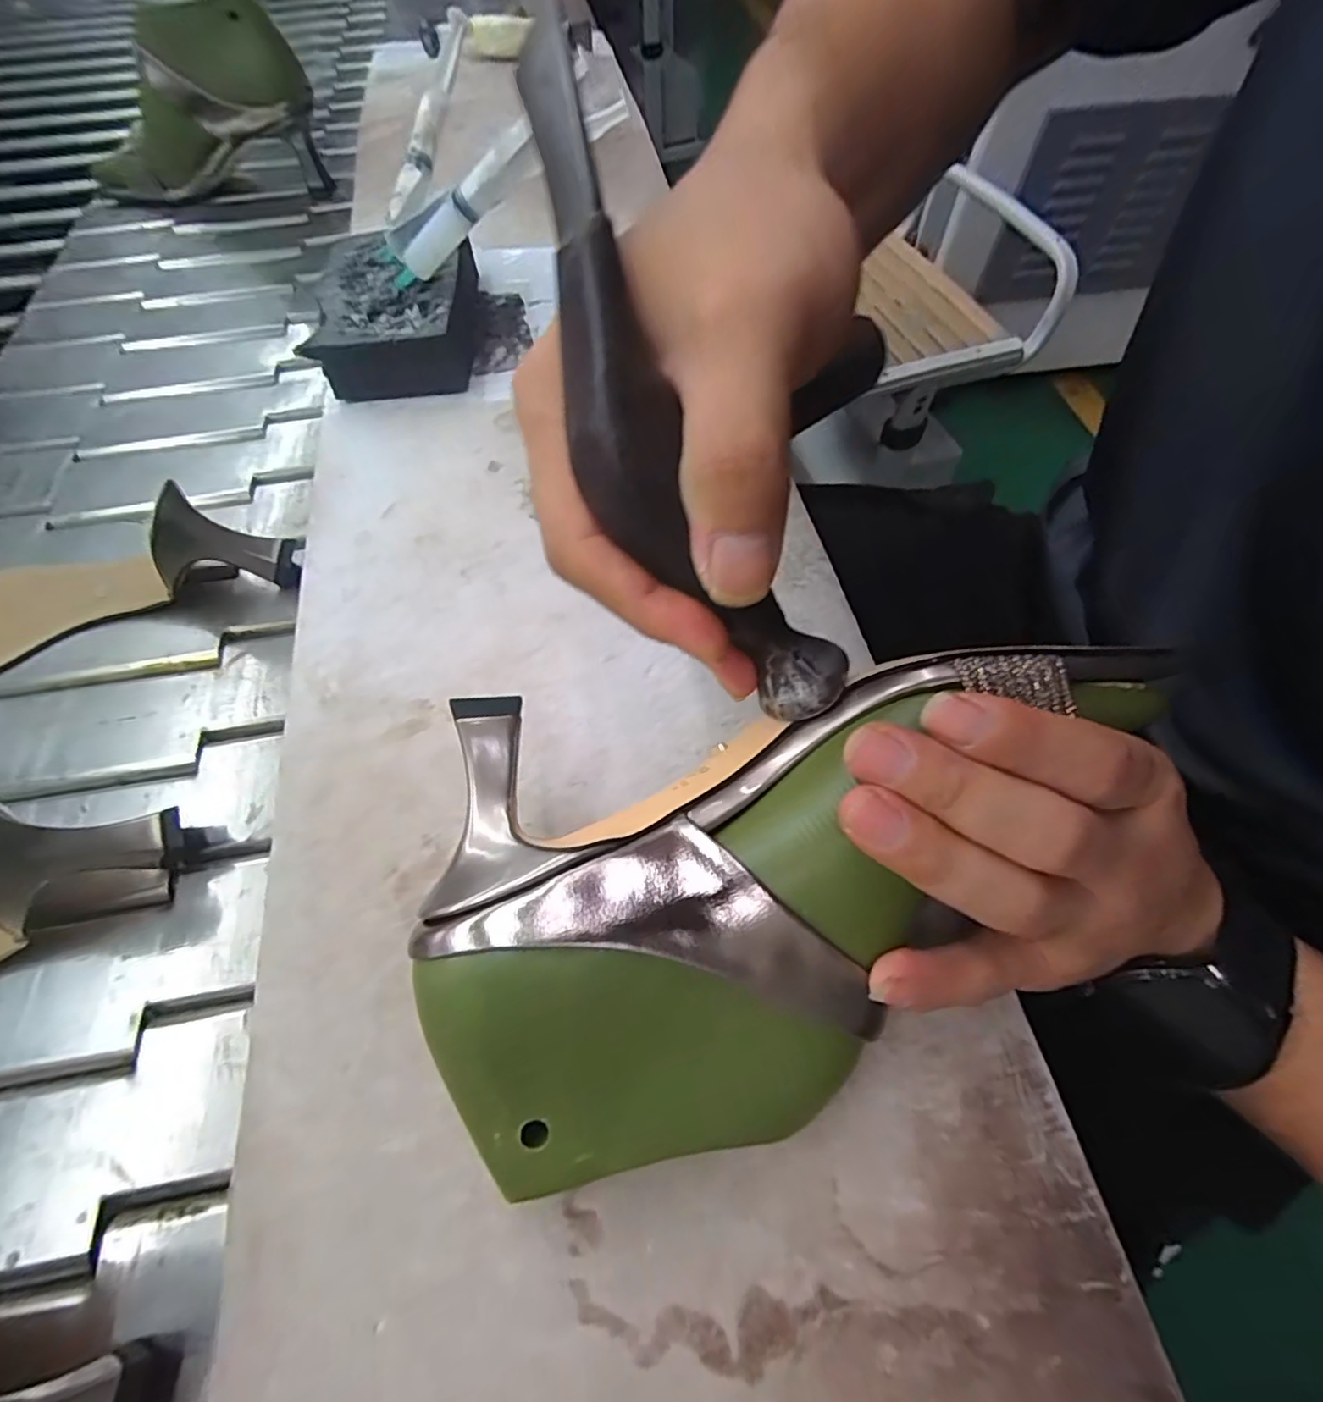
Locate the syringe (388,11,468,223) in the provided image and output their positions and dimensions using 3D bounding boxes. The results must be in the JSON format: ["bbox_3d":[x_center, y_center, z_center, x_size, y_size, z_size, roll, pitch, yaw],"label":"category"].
[{"bbox_3d":[-0.140,-0.349,0.369,0.017,0.015,0.125,21,94,13],"label":"syringe"}]

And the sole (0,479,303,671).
[{"bbox_3d":[-0.335,-0.069,0.333,0.243,0.052,0.077,-20,62,-9],"label":"sole"}]

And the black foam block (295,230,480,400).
[{"bbox_3d":[-0.157,-0.235,0.368,0.084,0.036,0.124,-5,61,-1],"label":"black foam block"}]

